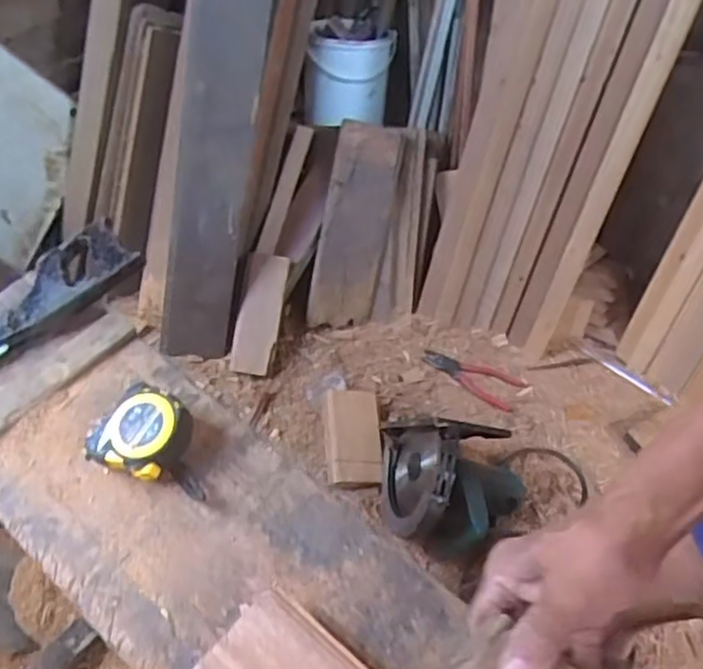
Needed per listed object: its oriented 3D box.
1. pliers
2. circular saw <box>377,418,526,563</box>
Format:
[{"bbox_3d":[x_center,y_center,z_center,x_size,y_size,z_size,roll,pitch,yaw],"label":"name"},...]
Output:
[{"bbox_3d":[0.233,0.086,1.386,0.198,0.013,0.076,22,54,15],"label":"pliers"},{"bbox_3d":[0.168,0.234,1.141,0.217,0.183,0.206,1,51,-1],"label":"circular saw"}]

